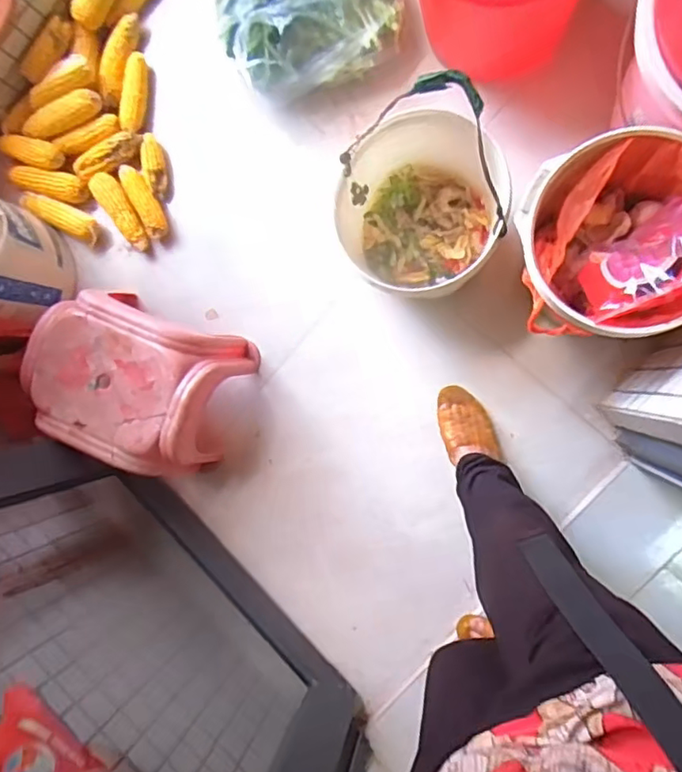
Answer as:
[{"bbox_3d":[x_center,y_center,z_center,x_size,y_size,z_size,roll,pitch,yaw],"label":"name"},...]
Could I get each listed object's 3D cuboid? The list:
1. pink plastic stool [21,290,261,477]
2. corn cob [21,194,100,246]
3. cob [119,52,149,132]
[{"bbox_3d":[-0.383,-0.011,1.066,0.356,0.196,0.295,18,81,4],"label":"pink plastic stool"},{"bbox_3d":[-0.600,-0.362,1.245,0.196,0.054,0.060,27,81,5],"label":"corn cob"},{"bbox_3d":[-0.431,-0.606,1.206,0.049,0.054,0.163,6,80,2],"label":"cob"}]

